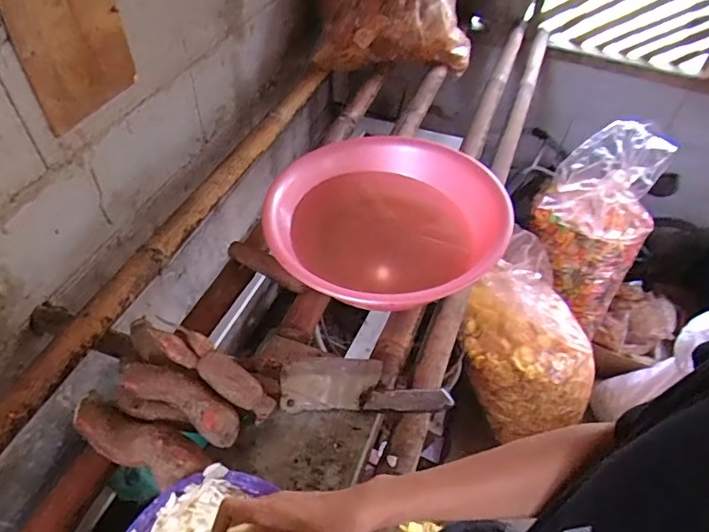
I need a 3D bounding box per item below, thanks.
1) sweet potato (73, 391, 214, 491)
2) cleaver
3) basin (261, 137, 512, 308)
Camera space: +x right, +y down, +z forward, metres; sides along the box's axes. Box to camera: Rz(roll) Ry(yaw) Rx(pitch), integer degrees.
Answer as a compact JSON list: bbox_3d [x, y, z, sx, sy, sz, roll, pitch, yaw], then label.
[{"bbox_3d":[-0.275,0.221,0.629,0.197,0.044,0.064,23,52,16],"label":"sweet potato"},{"bbox_3d":[0.013,0.174,0.716,0.237,0.027,0.075,2,50,-1],"label":"cleaver"},{"bbox_3d":[0.041,-0.058,0.901,0.367,0.172,0.407,31,55,22],"label":"basin"}]

